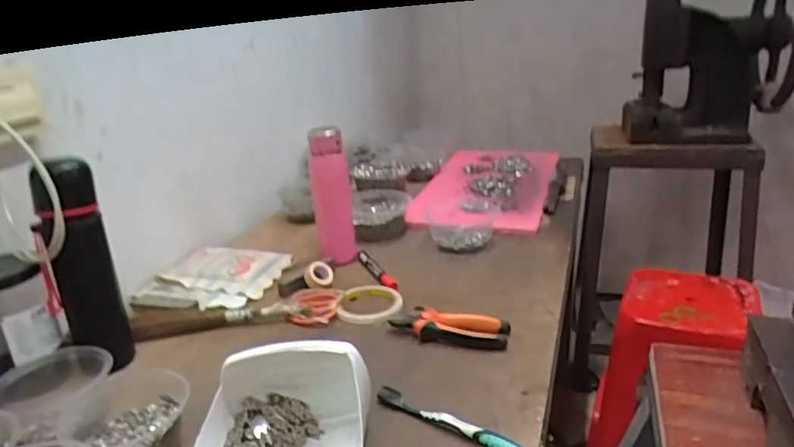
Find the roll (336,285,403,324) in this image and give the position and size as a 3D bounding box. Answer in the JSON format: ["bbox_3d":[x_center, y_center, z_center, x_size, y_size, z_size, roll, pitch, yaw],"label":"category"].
[{"bbox_3d":[-0.039,0.113,0.839,0.090,0.011,0.099,-1,21,0],"label":"roll"}]

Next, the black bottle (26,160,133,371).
[{"bbox_3d":[-0.360,0.052,0.671,0.065,0.239,0.057,-11,23,-24],"label":"black bottle"}]

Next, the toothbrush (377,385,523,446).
[{"bbox_3d":[0.055,0.196,0.577,0.181,0.012,0.015,15,26,35],"label":"toothbrush"}]

